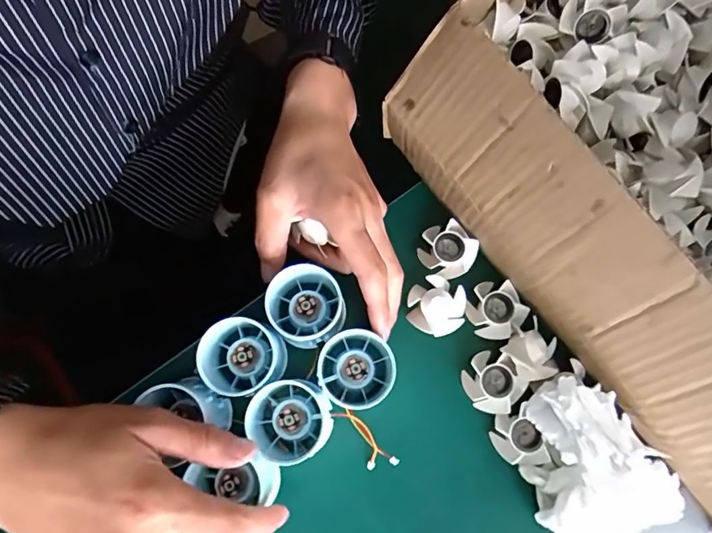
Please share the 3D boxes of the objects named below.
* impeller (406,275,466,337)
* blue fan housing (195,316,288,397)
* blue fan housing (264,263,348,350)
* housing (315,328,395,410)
[{"bbox_3d":[0.061,0.030,0.368,0.043,0.016,0.043,0,78,-1],"label":"impeller"},{"bbox_3d":[-0.081,0.064,0.342,0.058,0.049,0.051,-8,78,-3],"label":"blue fan housing"},{"bbox_3d":[-0.036,0.030,0.351,0.053,0.054,0.051,0,78,-1],"label":"blue fan housing"},{"bbox_3d":[0.000,0.075,0.345,0.052,0.054,0.056,0,78,-1],"label":"housing"}]

